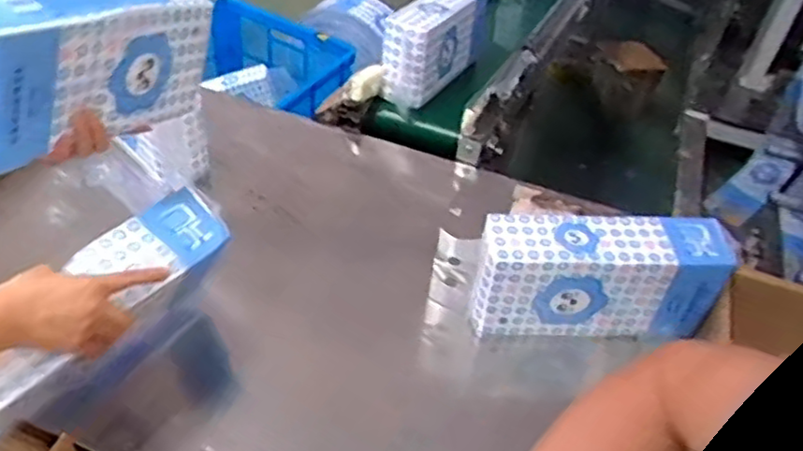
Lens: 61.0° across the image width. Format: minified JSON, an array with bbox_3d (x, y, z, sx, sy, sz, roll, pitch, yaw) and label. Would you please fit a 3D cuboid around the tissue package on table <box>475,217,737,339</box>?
[{"bbox_3d":[0.276,0.075,0.987,0.350,0.158,0.090,2,43,-6],"label":"tissue package on table"}]

